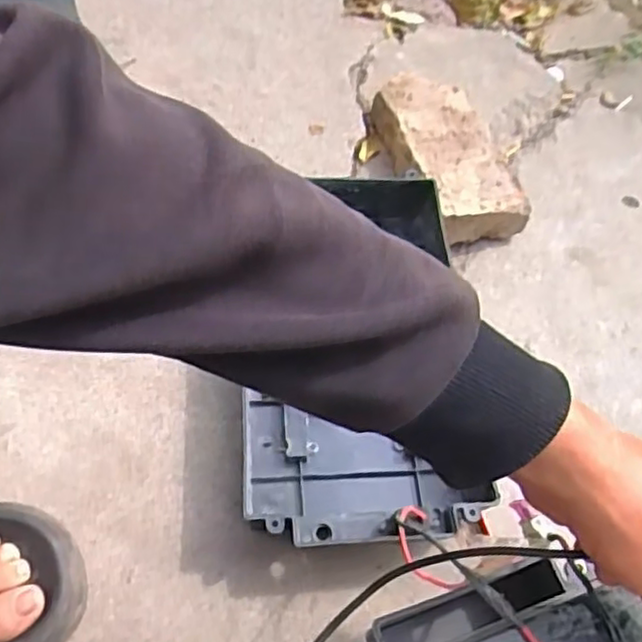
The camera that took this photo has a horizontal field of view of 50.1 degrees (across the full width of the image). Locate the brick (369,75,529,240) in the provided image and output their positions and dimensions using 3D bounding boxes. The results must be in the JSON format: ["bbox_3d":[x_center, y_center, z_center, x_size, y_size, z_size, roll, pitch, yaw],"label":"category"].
[{"bbox_3d":[0.134,-0.179,0.768,0.108,0.070,0.222,-14,62,-12],"label":"brick"}]

